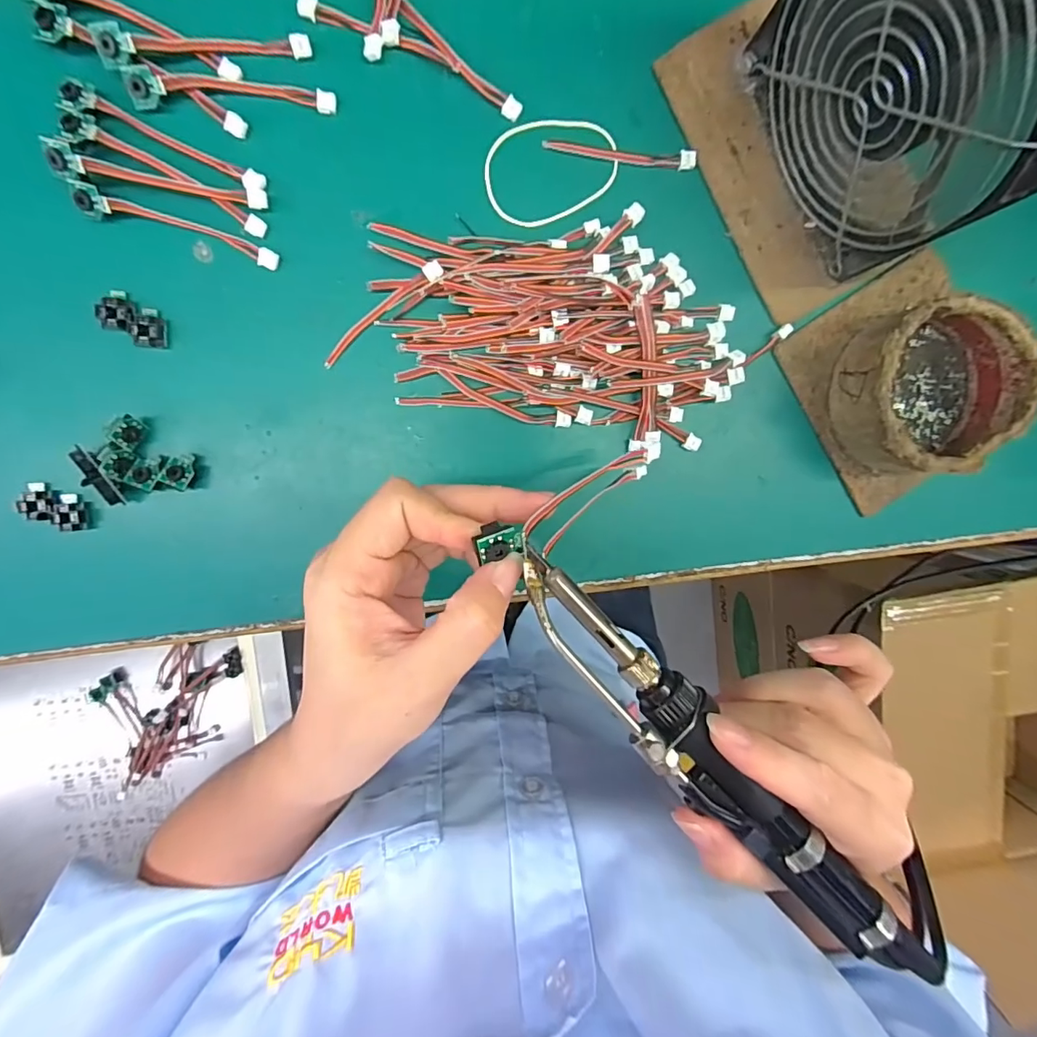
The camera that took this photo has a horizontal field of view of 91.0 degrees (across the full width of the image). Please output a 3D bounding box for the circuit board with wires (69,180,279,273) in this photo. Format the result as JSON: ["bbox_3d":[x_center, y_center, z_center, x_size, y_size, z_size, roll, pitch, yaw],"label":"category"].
[{"bbox_3d":[-0.159,-0.136,0.239,0.088,0.009,0.012,13,97,-6],"label":"circuit board with wires"}]

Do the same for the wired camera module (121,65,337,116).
[{"bbox_3d":[-0.131,-0.196,0.233,0.089,0.008,0.015,-3,99,-4],"label":"wired camera module"}]

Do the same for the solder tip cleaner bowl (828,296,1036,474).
[{"bbox_3d":[0.208,-0.064,0.260,0.081,0.043,0.079,-1,98,-4],"label":"solder tip cleaner bowl"}]

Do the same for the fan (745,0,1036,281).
[{"bbox_3d":[0.151,-0.167,0.199,0.029,0.128,0.123,-33,99,1],"label":"fan"}]

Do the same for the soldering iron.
[{"bbox_3d":[0.082,0.095,0.185,0.033,0.033,0.223,-45,94,3],"label":"soldering iron"}]

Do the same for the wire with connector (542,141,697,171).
[{"bbox_3d":[0.051,-0.181,0.253,0.075,0.004,0.009,1,98,-5],"label":"wire with connector"}]

